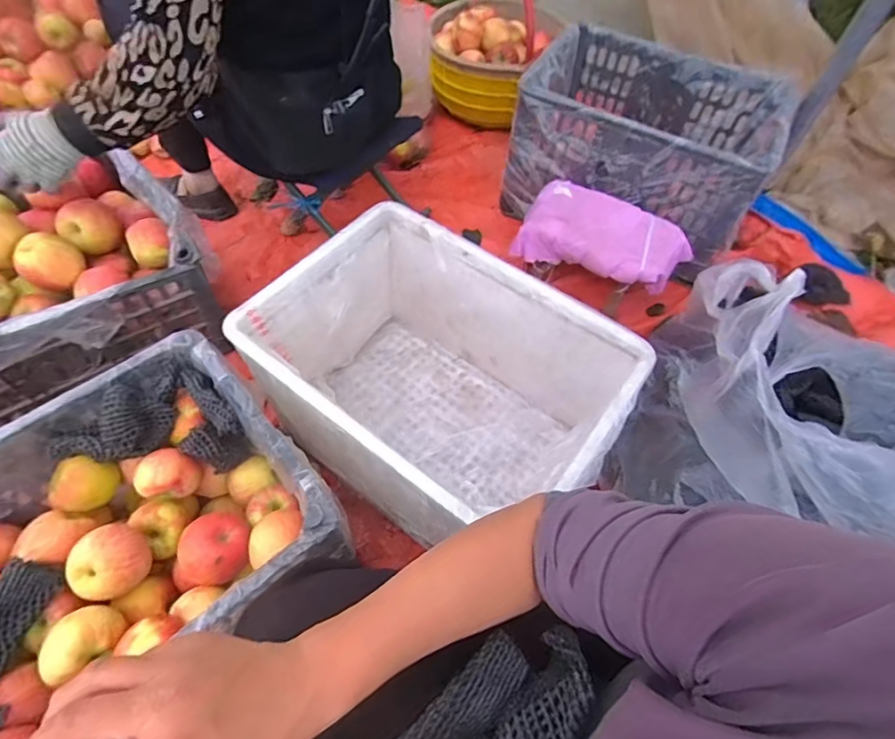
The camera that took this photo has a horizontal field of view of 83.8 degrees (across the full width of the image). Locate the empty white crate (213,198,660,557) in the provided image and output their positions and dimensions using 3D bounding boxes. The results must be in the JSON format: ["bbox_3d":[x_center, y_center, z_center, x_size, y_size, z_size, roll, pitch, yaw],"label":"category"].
[{"bbox_3d":[-0.023,0.033,0.770,0.480,0.291,0.342,35,61,16],"label":"empty white crate"}]

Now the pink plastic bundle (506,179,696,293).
[{"bbox_3d":[0.304,-0.248,0.964,0.316,0.086,0.152,25,59,11],"label":"pink plastic bundle"}]

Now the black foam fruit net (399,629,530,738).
[{"bbox_3d":[0.009,0.255,0.370,0.123,0.020,0.047,-39,100,-14],"label":"black foam fruit net"}]

